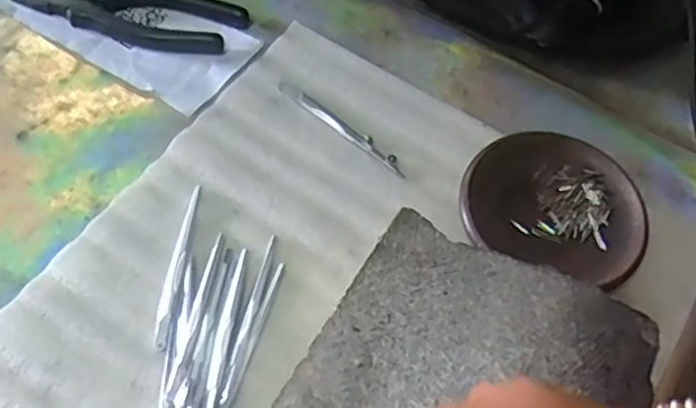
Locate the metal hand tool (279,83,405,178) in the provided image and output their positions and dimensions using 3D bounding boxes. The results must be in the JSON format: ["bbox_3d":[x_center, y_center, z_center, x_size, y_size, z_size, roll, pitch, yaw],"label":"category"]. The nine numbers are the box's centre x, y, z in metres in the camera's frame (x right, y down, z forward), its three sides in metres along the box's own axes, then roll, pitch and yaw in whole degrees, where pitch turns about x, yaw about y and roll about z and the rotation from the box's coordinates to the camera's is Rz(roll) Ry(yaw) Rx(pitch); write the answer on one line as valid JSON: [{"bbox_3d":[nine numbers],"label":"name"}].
[{"bbox_3d":[-0.004,-0.052,0.442,0.105,0.004,0.010,36,62,17],"label":"metal hand tool"}]

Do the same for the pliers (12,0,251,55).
[{"bbox_3d":[-0.157,-0.137,0.471,0.166,0.014,0.050,7,57,0],"label":"pliers"}]

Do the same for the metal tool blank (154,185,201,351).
[{"bbox_3d":[-0.098,0.033,0.380,0.008,0.004,0.100,5,57,-1],"label":"metal tool blank"}]

